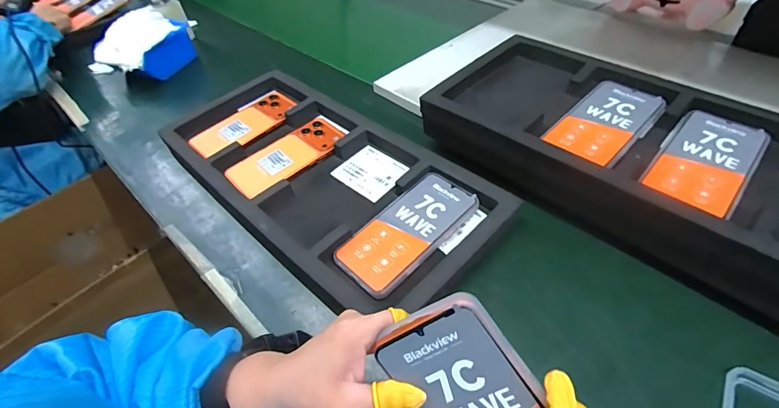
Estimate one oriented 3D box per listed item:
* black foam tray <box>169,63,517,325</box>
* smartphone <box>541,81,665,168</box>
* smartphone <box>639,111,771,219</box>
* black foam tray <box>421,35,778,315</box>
[{"bbox_3d":[-0.104,-0.036,0.519,0.474,0.029,0.224,32,57,29],"label":"black foam tray"},{"bbox_3d":[0.252,-0.098,0.464,0.154,0.007,0.077,-38,55,-27],"label":"smartphone"},{"bbox_3d":[0.325,-0.047,0.411,0.078,0.005,0.162,34,58,30],"label":"smartphone"},{"bbox_3d":[0.286,-0.052,0.454,0.485,0.074,0.236,35,59,30],"label":"black foam tray"}]

